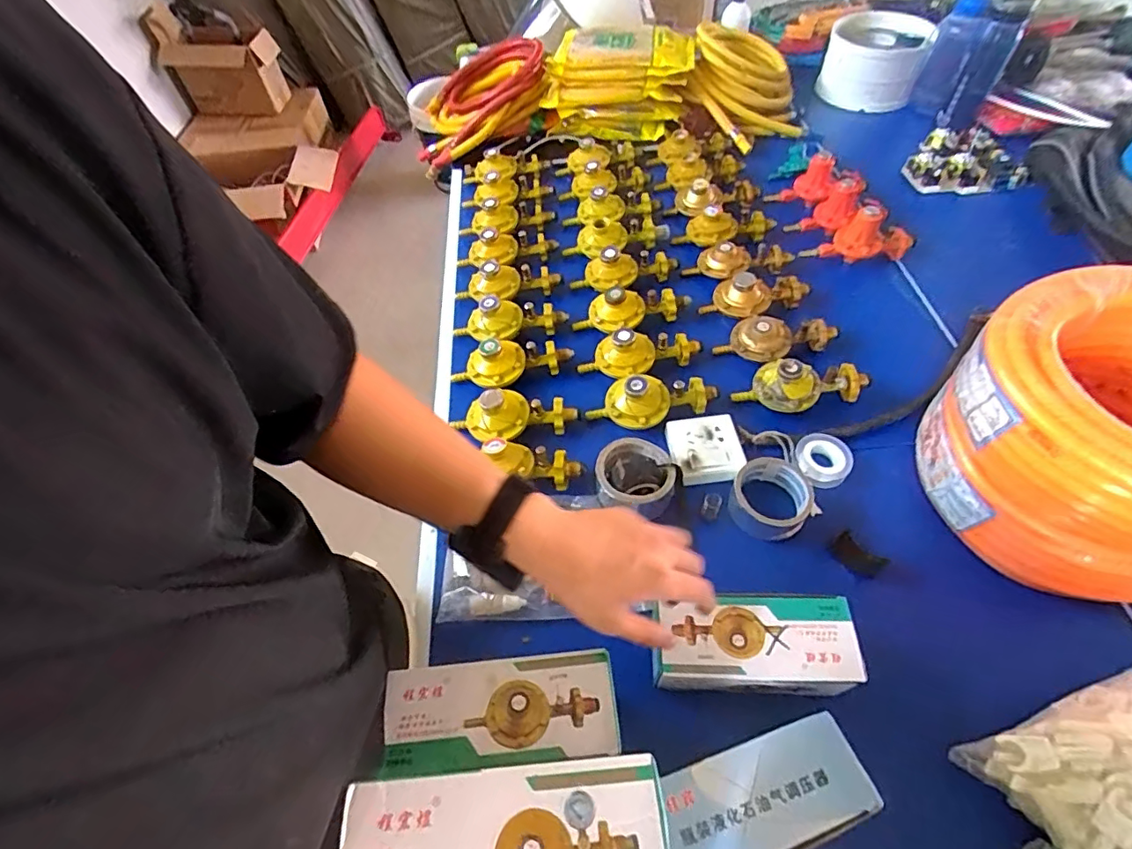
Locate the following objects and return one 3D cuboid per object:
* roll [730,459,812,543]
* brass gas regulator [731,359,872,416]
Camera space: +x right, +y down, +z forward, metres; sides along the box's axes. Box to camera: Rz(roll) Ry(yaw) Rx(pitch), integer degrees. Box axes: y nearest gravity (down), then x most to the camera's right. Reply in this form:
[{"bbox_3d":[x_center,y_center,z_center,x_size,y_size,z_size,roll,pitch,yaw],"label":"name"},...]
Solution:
[{"bbox_3d":[0.240,0.086,0.638,0.085,0.038,0.089,-2,55,2],"label":"roll"},{"bbox_3d":[0.317,-0.060,0.730,0.168,0.052,0.079,-14,55,-6],"label":"brass gas regulator"}]

